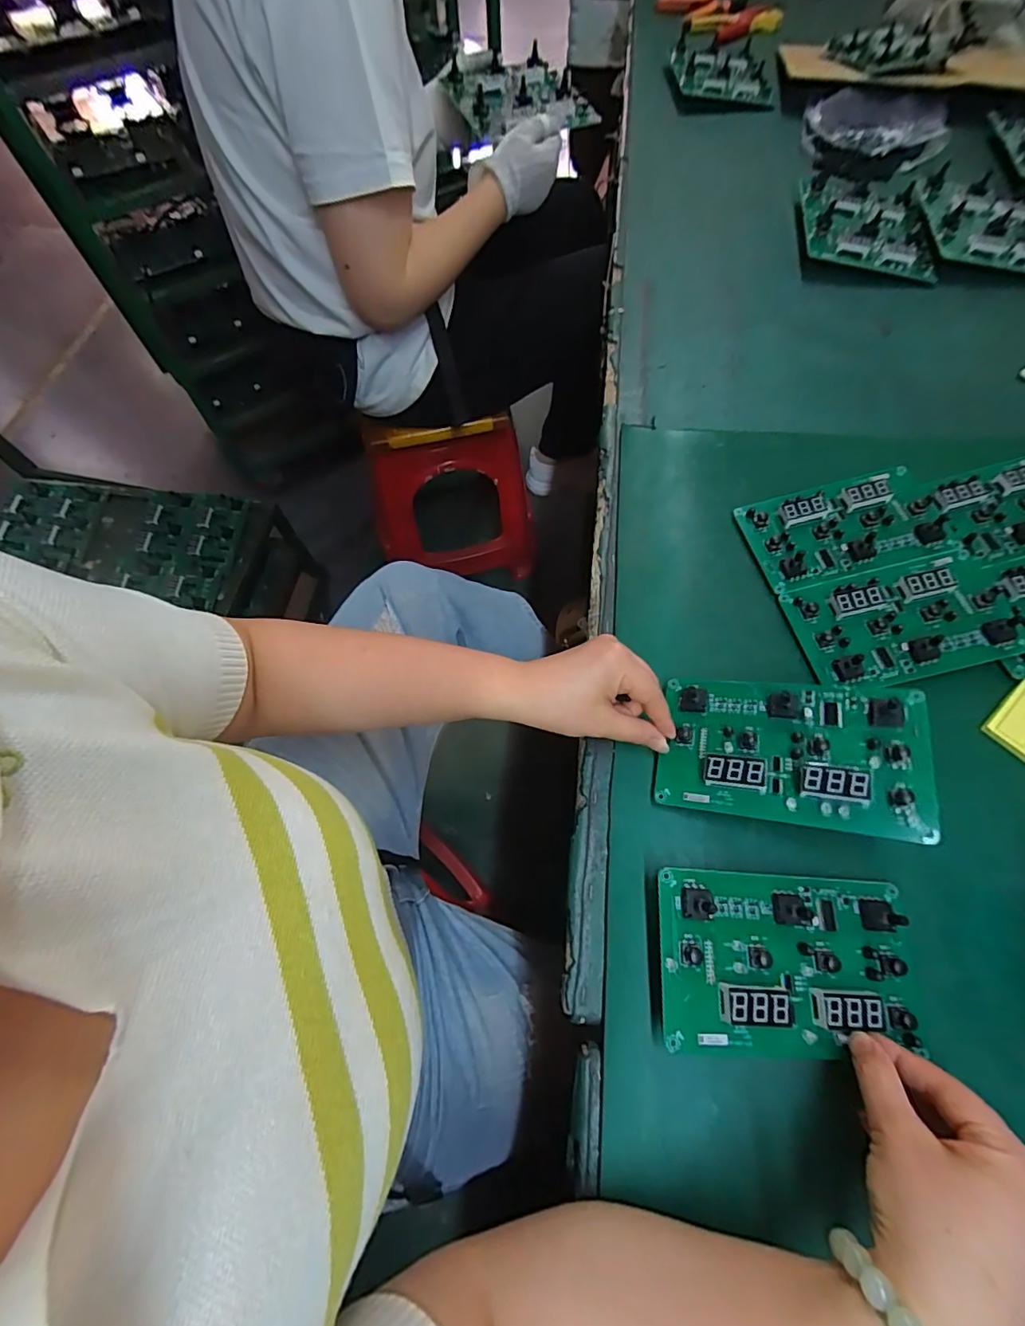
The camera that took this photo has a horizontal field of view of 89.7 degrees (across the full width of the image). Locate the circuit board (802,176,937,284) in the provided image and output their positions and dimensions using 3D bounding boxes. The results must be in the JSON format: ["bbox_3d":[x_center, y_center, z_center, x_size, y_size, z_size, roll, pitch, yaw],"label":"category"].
[{"bbox_3d":[0.482,-0.611,0.714,0.160,0.020,0.210,9,65,6],"label":"circuit board"}]

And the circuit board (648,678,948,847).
[{"bbox_3d":[0.192,0.061,0.362,0.167,0.022,0.101,1,64,25],"label":"circuit board"}]

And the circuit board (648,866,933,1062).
[{"bbox_3d":[0.174,0.189,0.324,0.162,0.029,0.101,2,65,3],"label":"circuit board"}]

